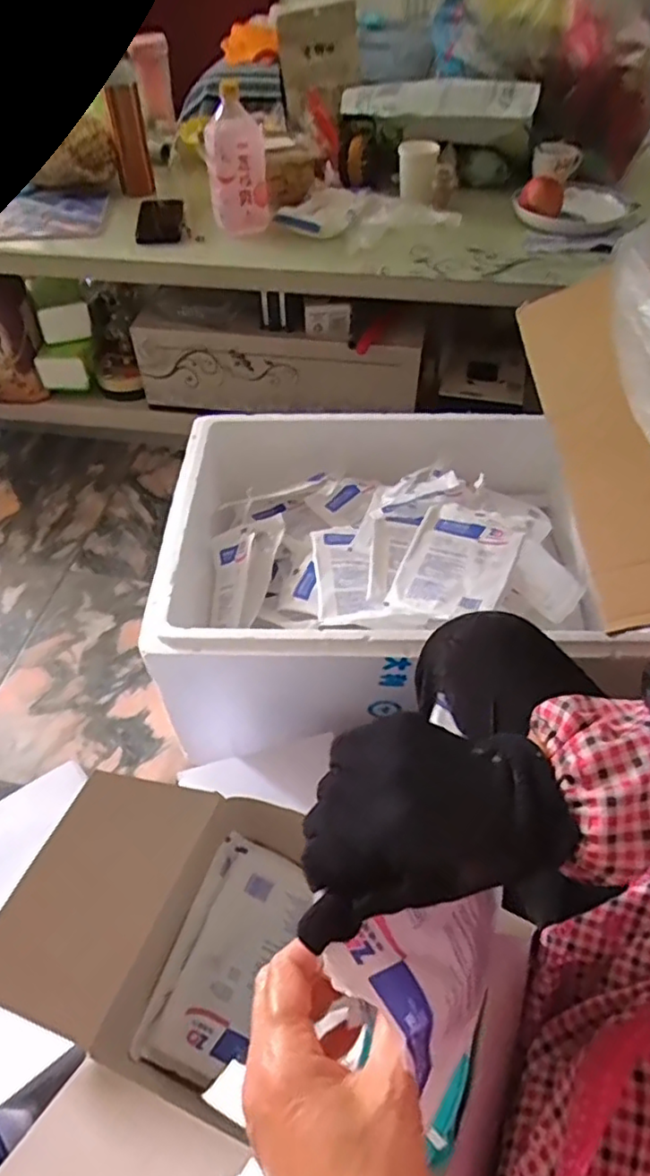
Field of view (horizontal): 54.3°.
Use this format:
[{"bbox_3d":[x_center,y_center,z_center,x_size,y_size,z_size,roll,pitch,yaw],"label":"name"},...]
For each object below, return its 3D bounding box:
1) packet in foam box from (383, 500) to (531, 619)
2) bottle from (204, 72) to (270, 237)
[{"bbox_3d":[0.164,-0.033,0.785,0.129,0.015,0.179,14,54,24],"label":"packet in foam box"},{"bbox_3d":[-0.148,-0.700,1.066,0.096,0.229,0.056,-6,50,-6],"label":"bottle"}]

